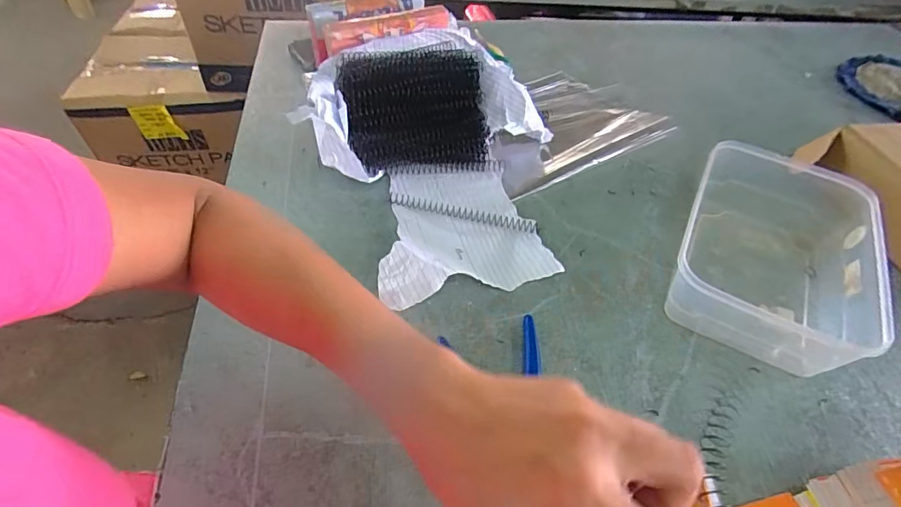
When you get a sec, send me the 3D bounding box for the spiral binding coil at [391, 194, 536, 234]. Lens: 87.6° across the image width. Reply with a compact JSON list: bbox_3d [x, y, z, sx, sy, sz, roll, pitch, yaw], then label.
[{"bbox_3d":[0.014,-0.044,0.504,0.155,0.007,0.015,13,49,5],"label":"spiral binding coil"}]

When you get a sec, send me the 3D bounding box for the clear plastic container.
[{"bbox_3d":[0.308,-0.003,0.457,0.162,0.068,0.237,28,52,17],"label":"clear plastic container"}]

